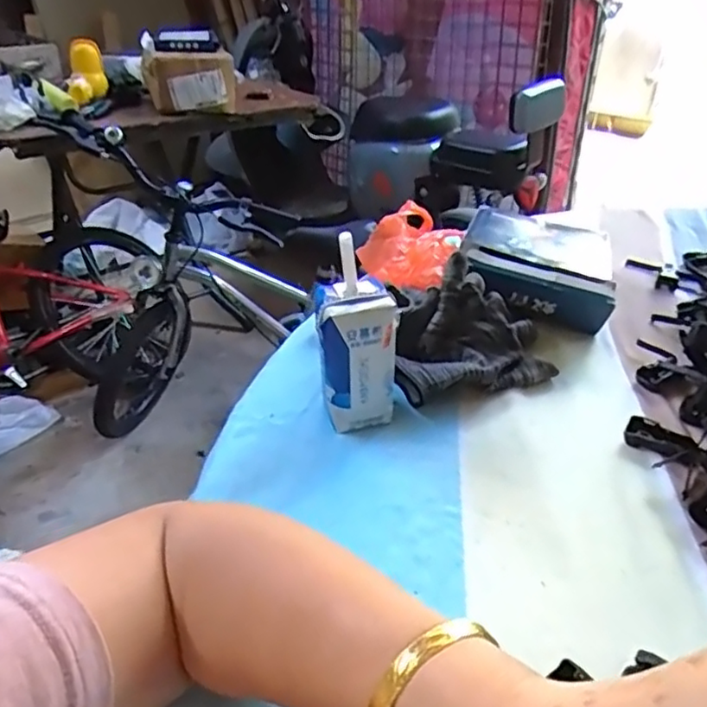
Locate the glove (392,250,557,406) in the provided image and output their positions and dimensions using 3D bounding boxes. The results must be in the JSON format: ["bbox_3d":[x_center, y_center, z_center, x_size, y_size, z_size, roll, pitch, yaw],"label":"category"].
[{"bbox_3d":[0.090,-0.027,0.503,0.127,0.077,0.117,0,34,0],"label":"glove"}]

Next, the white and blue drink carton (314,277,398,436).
[{"bbox_3d":[0.002,0.003,0.434,0.050,0.106,0.033,-12,36,-18],"label":"white and blue drink carton"}]

